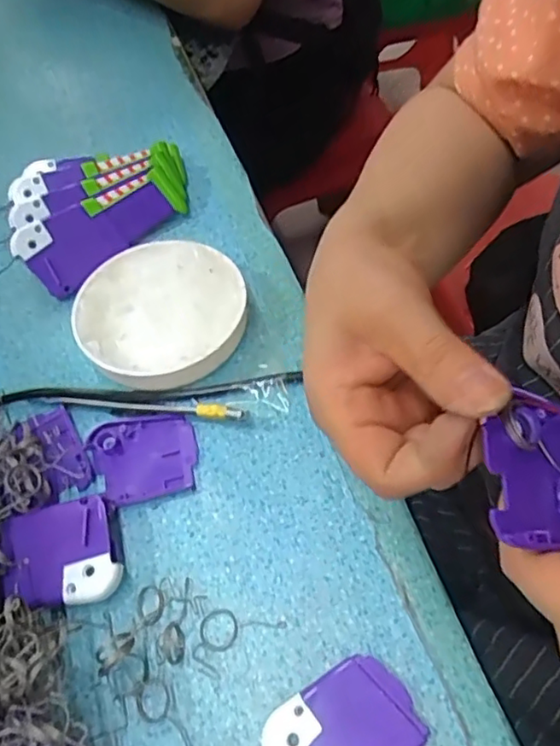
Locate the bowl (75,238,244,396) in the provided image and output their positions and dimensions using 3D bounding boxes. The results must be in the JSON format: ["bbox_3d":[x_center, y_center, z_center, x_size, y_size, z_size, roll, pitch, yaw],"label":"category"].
[{"bbox_3d":[-0.074,-0.038,0.380,0.105,0.031,0.105,-3,58,4],"label":"bowl"}]

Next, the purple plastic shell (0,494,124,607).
[{"bbox_3d":[-0.111,0.095,0.308,0.055,0.019,0.053,-20,58,-6],"label":"purple plastic shell"}]

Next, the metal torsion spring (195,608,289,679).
[{"bbox_3d":[-0.023,0.126,0.293,0.045,0.004,0.027,-33,61,-14],"label":"metal torsion spring"}]

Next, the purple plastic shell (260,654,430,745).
[{"bbox_3d":[0.029,0.158,0.263,0.061,0.007,0.051,-37,62,-16],"label":"purple plastic shell"}]

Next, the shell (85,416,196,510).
[{"bbox_3d":[-0.078,0.047,0.342,0.058,0.007,0.052,-17,58,-4],"label":"shell"}]

